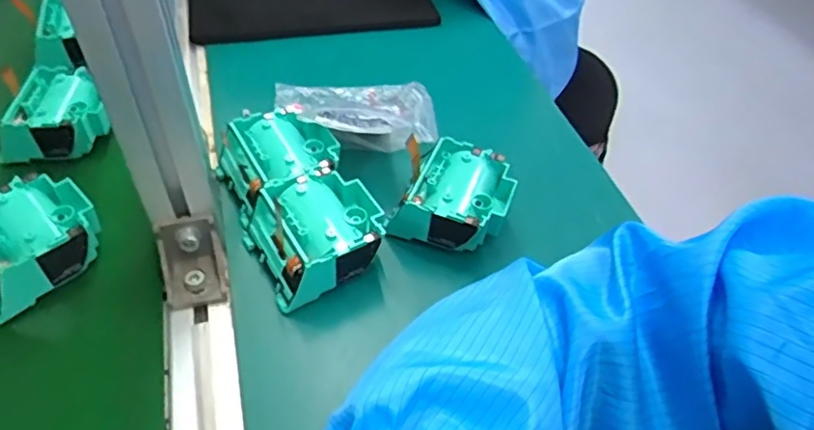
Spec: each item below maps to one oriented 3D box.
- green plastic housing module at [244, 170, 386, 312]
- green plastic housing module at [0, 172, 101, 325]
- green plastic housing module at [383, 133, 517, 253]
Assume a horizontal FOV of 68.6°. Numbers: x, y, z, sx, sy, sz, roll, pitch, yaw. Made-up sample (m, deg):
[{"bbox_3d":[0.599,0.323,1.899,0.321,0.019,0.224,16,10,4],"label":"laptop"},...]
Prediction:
[{"bbox_3d":[-0.058,0.014,0.395,0.081,0.041,0.073,-21,52,-20],"label":"green plastic housing module"},{"bbox_3d":[-0.244,0.016,0.386,0.078,0.040,0.072,-35,58,-29],"label":"green plastic housing module"},{"bbox_3d":[0.035,-0.010,0.422,0.069,0.041,0.074,19,50,14],"label":"green plastic housing module"}]

